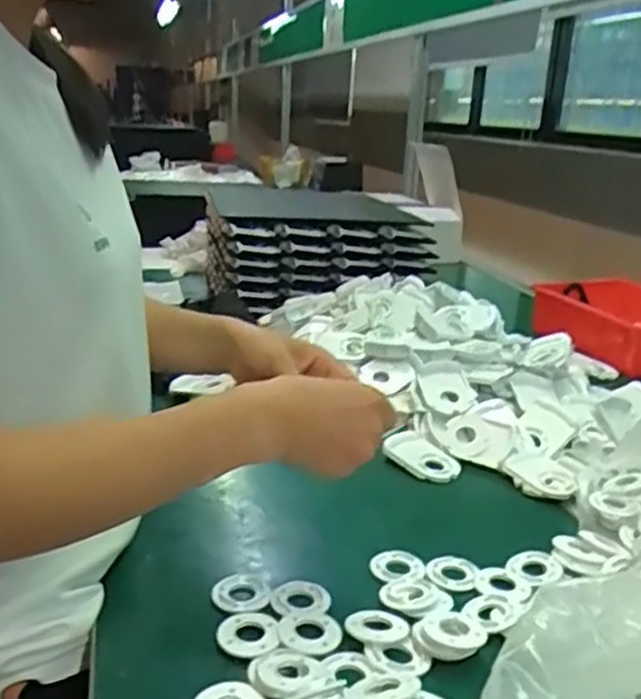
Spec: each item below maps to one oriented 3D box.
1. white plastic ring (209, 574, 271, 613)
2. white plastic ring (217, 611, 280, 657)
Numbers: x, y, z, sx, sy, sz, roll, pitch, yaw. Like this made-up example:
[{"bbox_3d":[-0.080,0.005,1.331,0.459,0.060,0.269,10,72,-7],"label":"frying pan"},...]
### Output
[{"bbox_3d":[-0.058,0.191,0.572,0.049,0.009,0.049,3,18,-1],"label":"white plastic ring"},{"bbox_3d":[-0.051,0.201,0.523,0.043,0.004,0.047,3,18,-1],"label":"white plastic ring"}]

